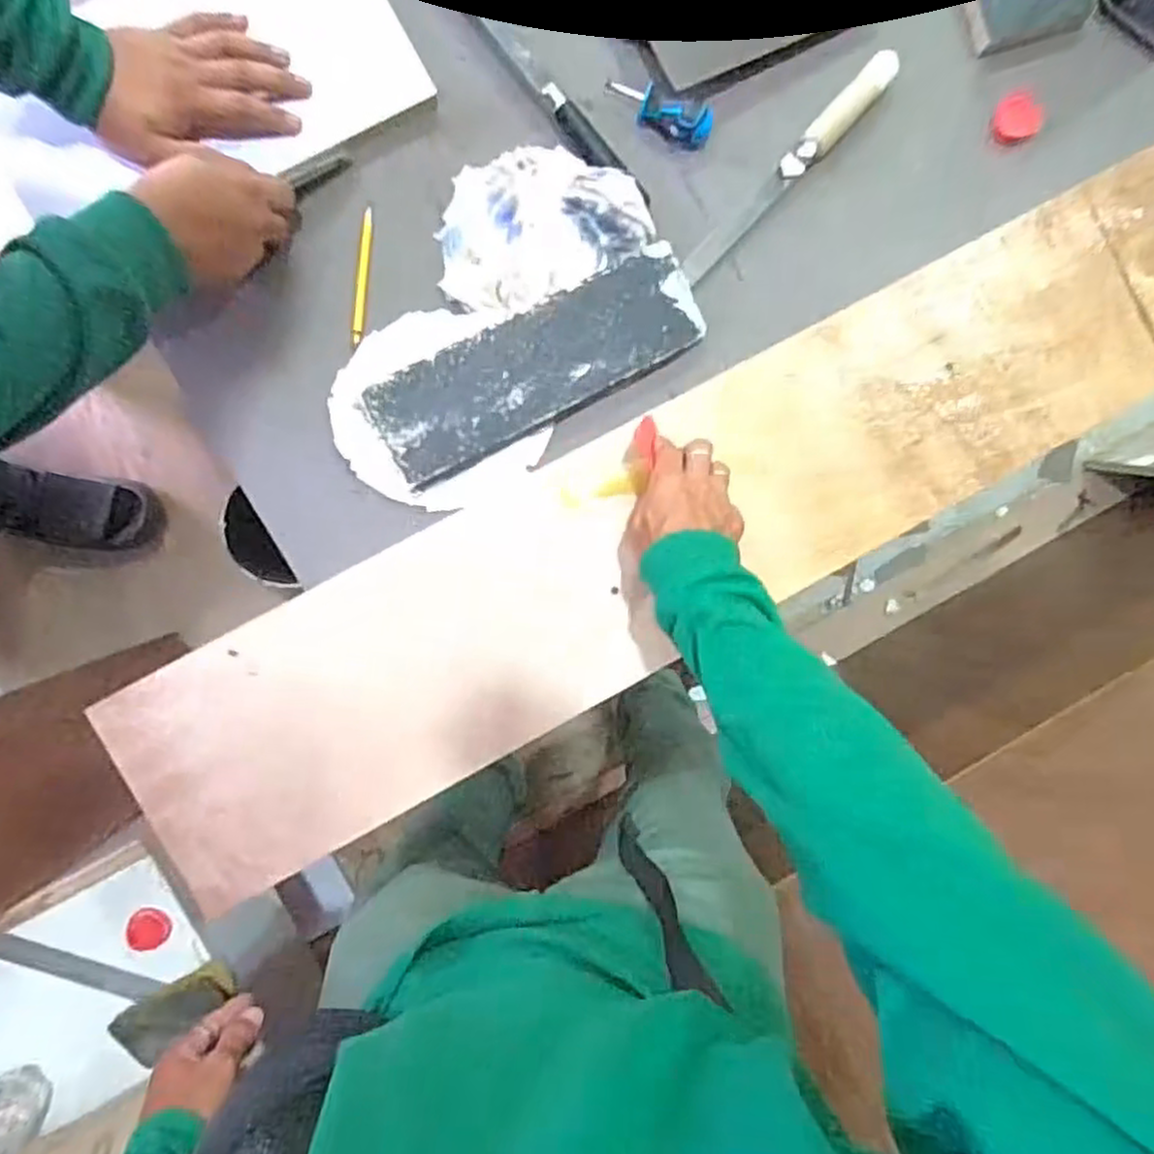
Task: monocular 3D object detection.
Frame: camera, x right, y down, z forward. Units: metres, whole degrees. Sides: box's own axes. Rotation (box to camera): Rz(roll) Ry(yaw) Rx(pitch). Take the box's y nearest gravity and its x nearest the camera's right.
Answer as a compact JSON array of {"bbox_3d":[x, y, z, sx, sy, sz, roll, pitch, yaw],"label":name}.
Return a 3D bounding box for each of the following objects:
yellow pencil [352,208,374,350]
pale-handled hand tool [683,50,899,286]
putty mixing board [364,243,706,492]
[{"bbox_3d":[-0.189,-0.263,0.656,0.011,0.010,0.120,4,92,-6],"label":"yellow pencil"},{"bbox_3d":[0.194,-0.372,0.680,0.026,0.017,0.263,44,88,-6],"label":"pale-handled hand tool"},{"bbox_3d":[-0.031,-0.186,0.652,0.304,0.032,0.098,-27,93,-3],"label":"putty mixing board"}]

